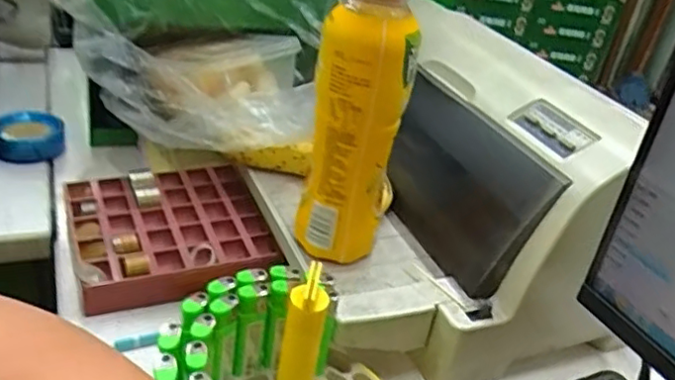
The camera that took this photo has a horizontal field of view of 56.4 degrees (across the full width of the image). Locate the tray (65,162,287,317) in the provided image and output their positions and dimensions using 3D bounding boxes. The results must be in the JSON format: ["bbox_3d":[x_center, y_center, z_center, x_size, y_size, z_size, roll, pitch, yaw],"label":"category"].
[{"bbox_3d":[-0.129,0.029,0.489,0.141,0.033,0.132,-12,40,-23],"label":"tray"}]

